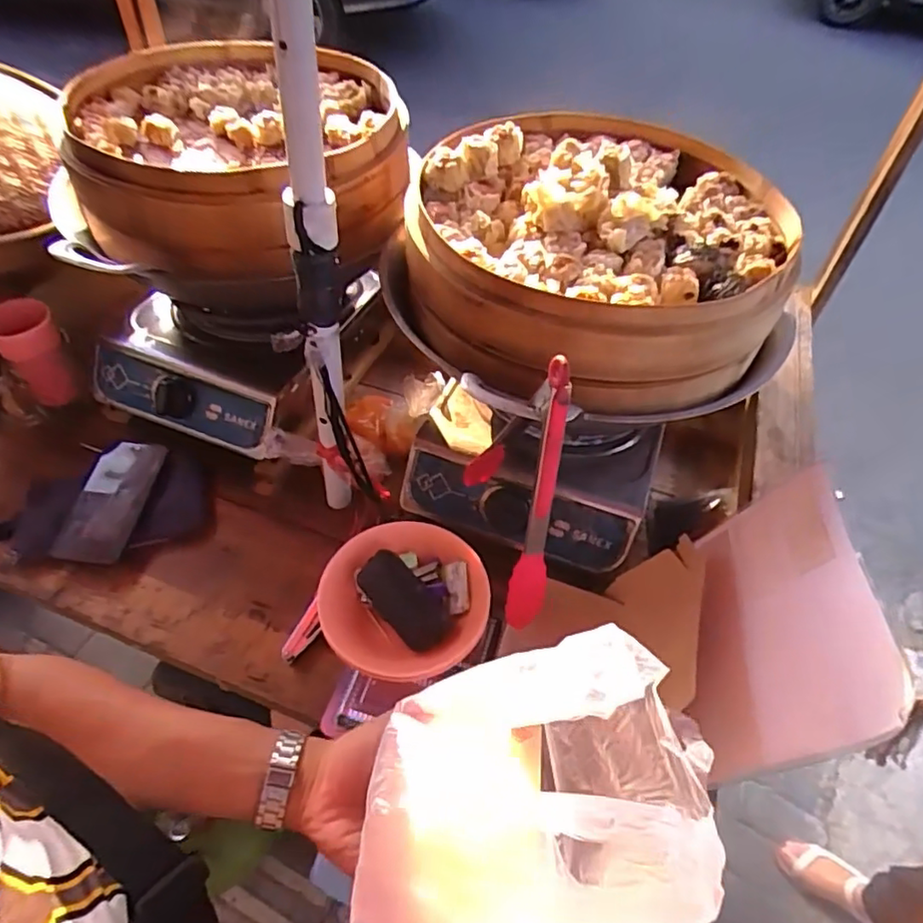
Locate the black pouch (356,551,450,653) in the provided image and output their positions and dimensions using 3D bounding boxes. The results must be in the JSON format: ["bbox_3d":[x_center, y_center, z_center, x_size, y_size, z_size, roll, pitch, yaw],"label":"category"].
[{"bbox_3d":[-0.060,0.147,0.643,0.053,0.010,0.111,-43,78,0],"label":"black pouch"}]

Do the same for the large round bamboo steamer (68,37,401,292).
[{"bbox_3d":[-0.267,-0.369,0.739,0.377,0.114,0.375,3,49,-3],"label":"large round bamboo steamer"}]

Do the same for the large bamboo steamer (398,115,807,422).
[{"bbox_3d":[0.129,-0.231,0.642,0.378,0.115,0.382,-2,50,-7],"label":"large bamboo steamer"}]

